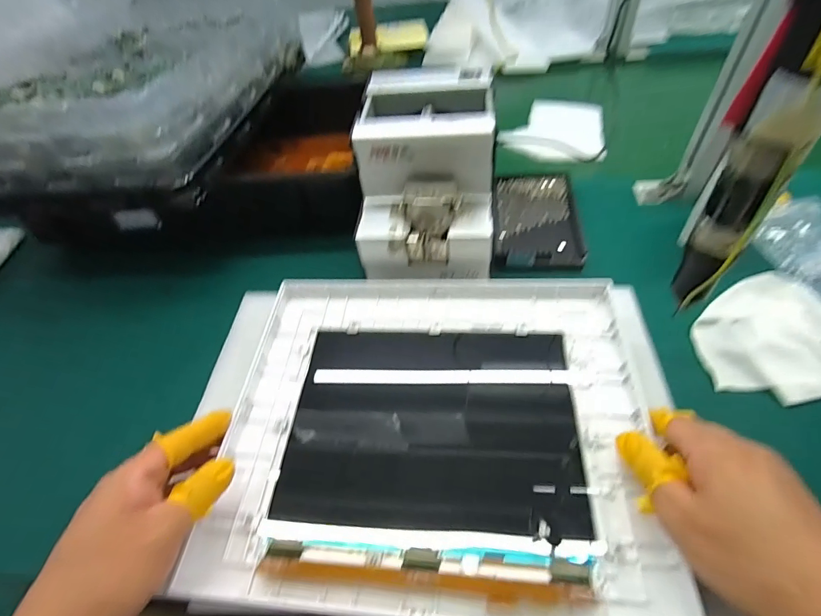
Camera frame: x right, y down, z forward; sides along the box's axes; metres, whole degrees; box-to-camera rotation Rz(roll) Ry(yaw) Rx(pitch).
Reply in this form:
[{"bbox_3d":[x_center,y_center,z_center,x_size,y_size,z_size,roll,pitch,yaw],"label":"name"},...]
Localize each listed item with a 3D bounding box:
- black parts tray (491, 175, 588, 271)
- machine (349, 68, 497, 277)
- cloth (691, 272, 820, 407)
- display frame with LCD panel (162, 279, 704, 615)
[{"bbox_3d":[0.139,-0.099,0.467,0.090,0.021,0.138,4,50,8],"label":"black parts tray"},{"bbox_3d":[0.019,-0.131,0.417,0.128,0.128,0.172,1,50,6],"label":"machine"},{"bbox_3d":[0.320,0.024,0.357,0.137,0.016,0.128,7,51,11],"label":"cloth"},{"bbox_3d":[0.017,0.081,0.323,0.353,0.025,0.260,0,50,6],"label":"display frame with LCD panel"}]

